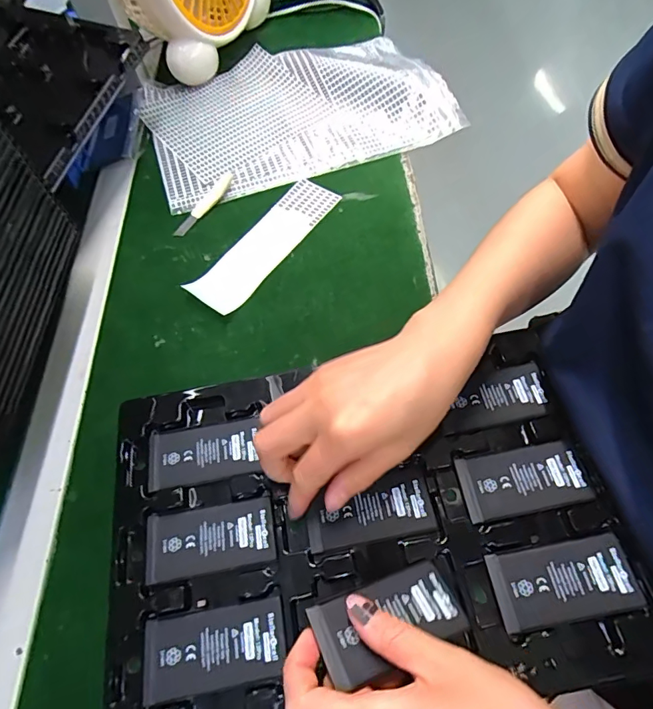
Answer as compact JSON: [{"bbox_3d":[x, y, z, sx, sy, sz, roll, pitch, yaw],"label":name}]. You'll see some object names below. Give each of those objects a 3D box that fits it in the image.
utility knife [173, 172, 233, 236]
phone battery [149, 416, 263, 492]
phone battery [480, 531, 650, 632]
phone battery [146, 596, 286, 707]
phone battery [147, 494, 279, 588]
[{"bbox_3d":[-0.124,-0.156,0.469,0.016,0.006,0.095,23,64,15],"label":"utility knife"},{"bbox_3d":[-0.091,0.071,0.334,0.081,0.004,0.042,-10,60,-3],"label":"phone battery"},{"bbox_3d":[0.146,0.139,0.281,0.084,0.004,0.044,-10,60,-3],"label":"phone battery"},{"bbox_3d":[-0.068,0.177,0.274,0.085,0.004,0.042,-11,60,-3],"label":"phone battery"},{"bbox_3d":[-0.079,0.123,0.306,0.085,0.004,0.043,-10,60,-3],"label":"phone battery"}]

